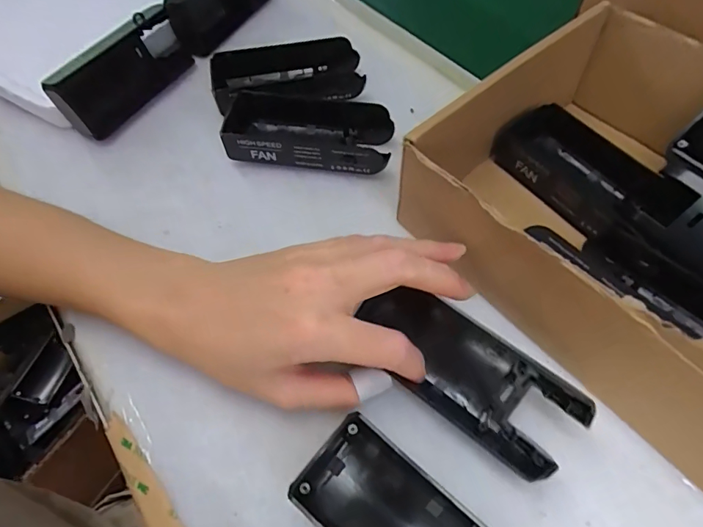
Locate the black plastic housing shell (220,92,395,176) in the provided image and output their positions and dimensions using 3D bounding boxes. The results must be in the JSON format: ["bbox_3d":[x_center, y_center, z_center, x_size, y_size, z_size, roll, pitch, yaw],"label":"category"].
[{"bbox_3d":[-0.030,-0.089,0.300,0.111,0.027,0.054,8,60,6],"label":"black plastic housing shell"}]

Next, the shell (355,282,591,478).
[{"bbox_3d":[0.051,0.052,0.208,0.101,0.023,0.047,33,100,7],"label":"shell"}]

